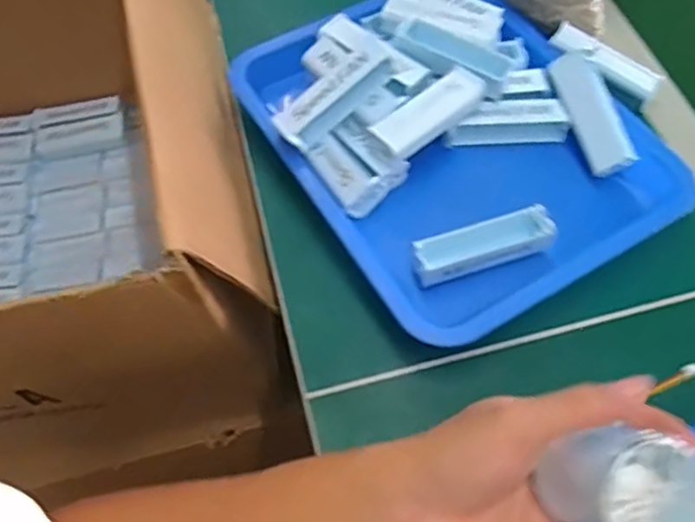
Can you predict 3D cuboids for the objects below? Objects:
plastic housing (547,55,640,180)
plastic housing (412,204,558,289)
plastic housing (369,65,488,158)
[{"bbox_3d":[0.199,-0.120,0.527,0.035,0.019,0.103,-17,77,-8],"label":"plastic housing"},{"bbox_3d":[0.099,-0.009,0.479,0.104,0.034,0.027,-17,60,-10],"label":"plastic housing"},{"bbox_3d":[0.066,-0.118,0.515,0.096,0.024,0.031,-35,65,-19],"label":"plastic housing"}]

